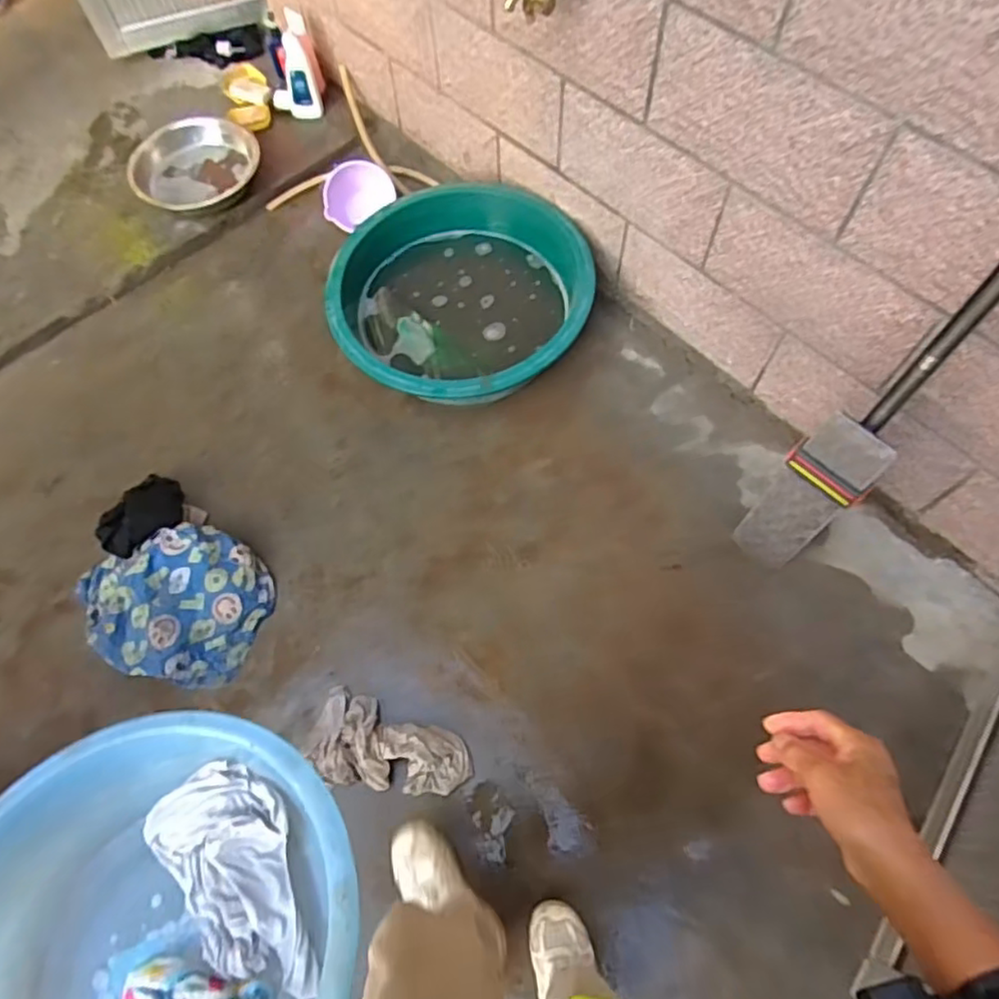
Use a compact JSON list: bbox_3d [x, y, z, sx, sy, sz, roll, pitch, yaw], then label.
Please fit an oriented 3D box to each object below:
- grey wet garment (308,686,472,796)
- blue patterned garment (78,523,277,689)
[{"bbox_3d":[-0.204,0.464,1.172,0.297,0.059,0.161,18,69,9],"label":"grey wet garment"},{"bbox_3d":[-0.665,0.200,1.300,0.398,0.093,0.301,10,68,5],"label":"blue patterned garment"}]

